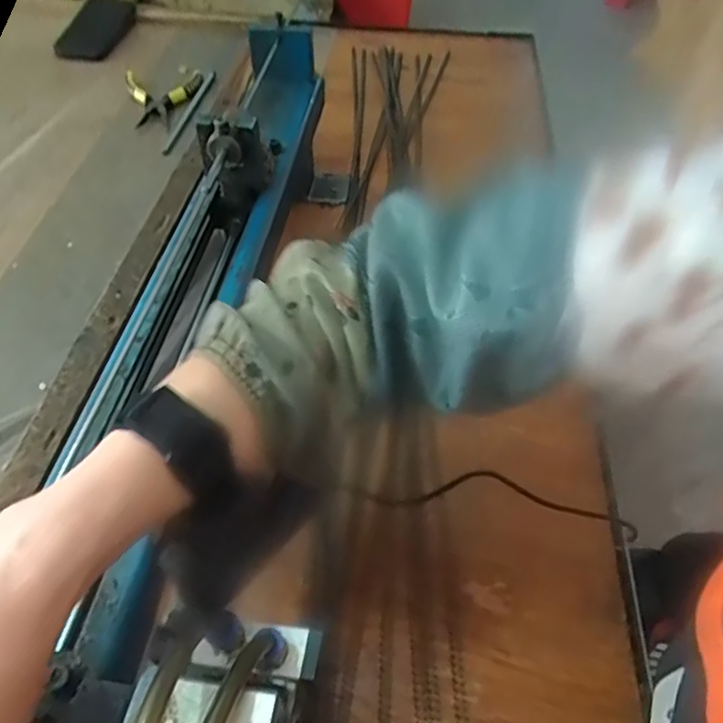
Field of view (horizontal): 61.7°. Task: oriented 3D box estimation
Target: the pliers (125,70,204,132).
[{"bbox_3d":[-0.279,-0.378,0.863,0.105,0.021,0.137,-9,50,-8],"label":"pliers"}]

